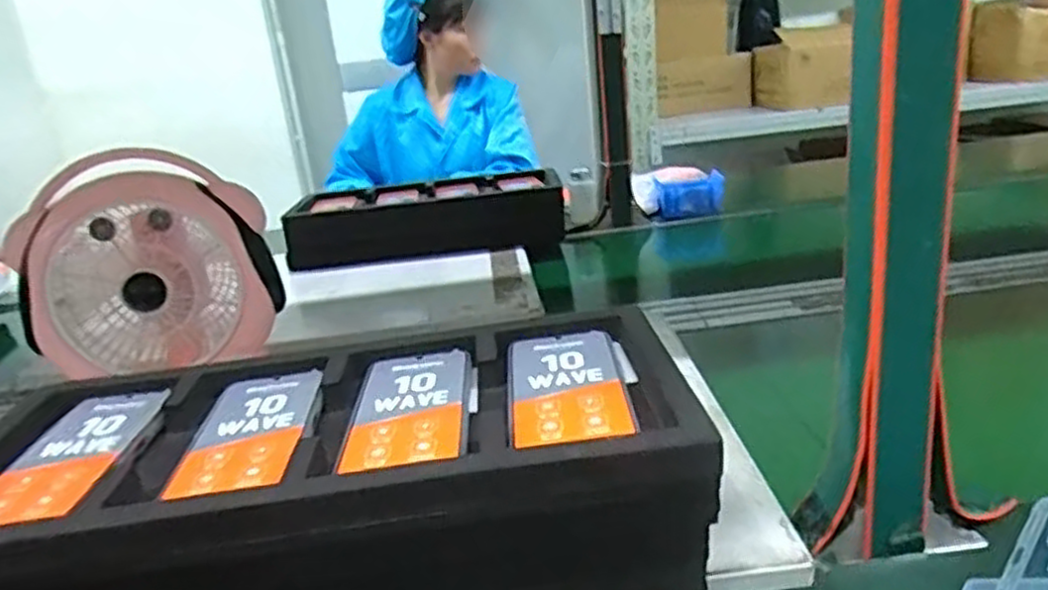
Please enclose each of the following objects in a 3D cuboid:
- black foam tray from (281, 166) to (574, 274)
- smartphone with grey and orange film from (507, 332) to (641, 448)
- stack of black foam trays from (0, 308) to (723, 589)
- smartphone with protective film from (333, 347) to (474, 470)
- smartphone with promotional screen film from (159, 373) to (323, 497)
[{"bbox_3d":[-0.171,-0.135,1.395,0.477,0.099,0.246,-8,20,-4],"label":"black foam tray"},{"bbox_3d":[0.033,0.064,0.533,0.087,0.013,0.163,-5,20,4],"label":"smartphone with grey and orange film"},{"bbox_3d":[-0.125,0.145,0.540,0.465,0.147,0.216,-7,20,-3],"label":"stack of black foam trays"},{"bbox_3d":[-0.077,0.079,0.530,0.082,0.011,0.155,-6,20,1],"label":"smartphone with protective film"},{"bbox_3d":[-0.186,0.093,0.522,0.076,0.011,0.156,-7,20,-2],"label":"smartphone with promotional screen film"}]

